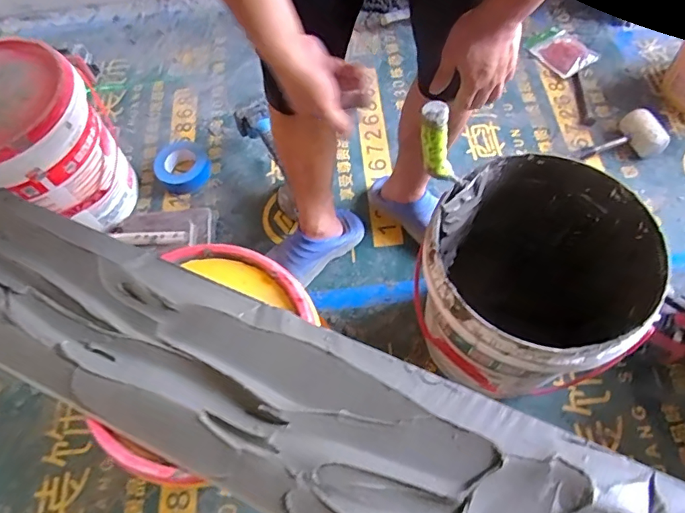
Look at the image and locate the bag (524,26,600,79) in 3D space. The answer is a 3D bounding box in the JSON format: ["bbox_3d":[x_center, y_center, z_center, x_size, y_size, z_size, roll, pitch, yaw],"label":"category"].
[{"bbox_3d":[0.586,-0.552,1.291,0.122,0.024,0.156,-31,65,-13],"label":"bag"}]

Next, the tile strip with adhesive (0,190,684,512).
[{"bbox_3d":[-0.197,0.127,0.609,1.162,0.025,0.213,22,66,13],"label":"tile strip with adhesive"}]

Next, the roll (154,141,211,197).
[{"bbox_3d":[-0.392,-0.218,1.183,0.121,0.053,0.121,-1,62,2],"label":"roll"}]

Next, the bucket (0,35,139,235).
[{"bbox_3d":[-0.652,-0.221,1.037,0.317,0.335,0.295,-2,63,4],"label":"bucket"}]

